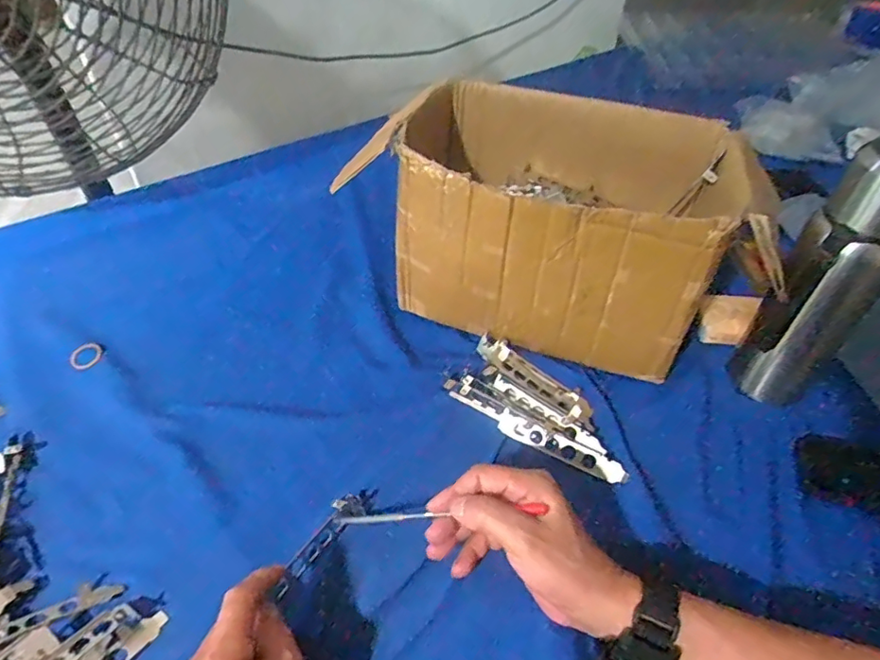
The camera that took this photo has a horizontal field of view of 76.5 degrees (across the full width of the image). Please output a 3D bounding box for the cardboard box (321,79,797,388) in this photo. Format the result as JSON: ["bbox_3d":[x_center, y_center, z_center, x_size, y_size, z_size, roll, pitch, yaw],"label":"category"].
[{"bbox_3d":[0.118,-0.112,0.584,0.369,0.194,0.234,13,47,11],"label":"cardboard box"}]

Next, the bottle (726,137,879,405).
[{"bbox_3d":[0.313,-0.031,0.457,0.074,0.258,0.062,-33,55,-29],"label":"bottle"}]

